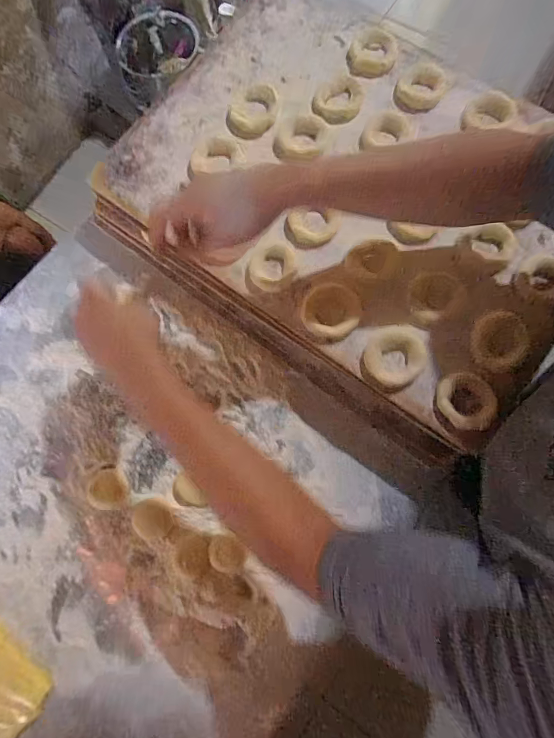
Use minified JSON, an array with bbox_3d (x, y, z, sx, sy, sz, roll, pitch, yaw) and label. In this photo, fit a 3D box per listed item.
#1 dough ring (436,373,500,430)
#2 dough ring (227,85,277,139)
[{"bbox_3d":[0.207,0.034,0.430,0.056,0.011,0.063,-17,77,0],"label":"dough ring"},{"bbox_3d":[-0.034,-0.346,0.529,0.064,0.019,0.080,4,78,4],"label":"dough ring"}]

